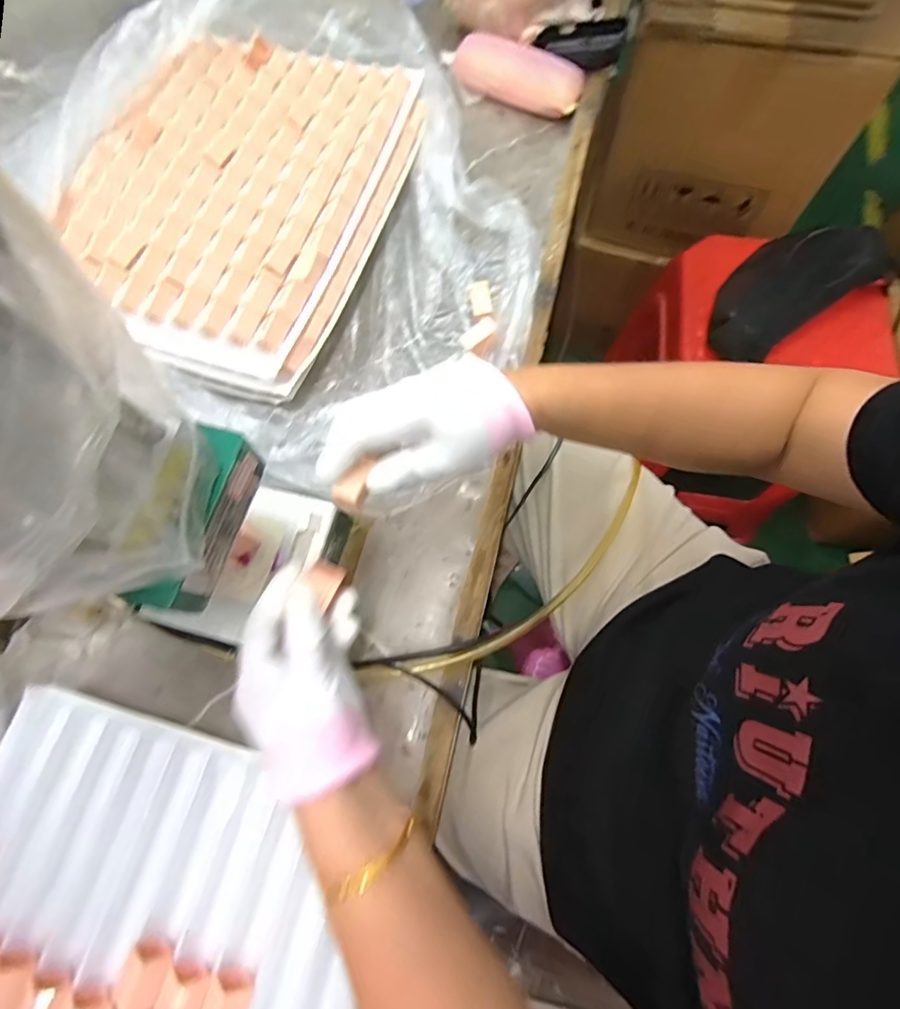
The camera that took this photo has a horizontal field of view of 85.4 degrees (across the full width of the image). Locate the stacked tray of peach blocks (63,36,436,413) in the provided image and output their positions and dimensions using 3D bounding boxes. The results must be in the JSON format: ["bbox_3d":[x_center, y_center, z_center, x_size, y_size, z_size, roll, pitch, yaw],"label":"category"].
[{"bbox_3d":[-0.218,-0.315,0.497,0.296,0.042,0.391,19,74,8],"label":"stacked tray of peach blocks"}]

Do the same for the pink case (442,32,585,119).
[{"bbox_3d":[0.073,-0.498,0.570,0.166,0.046,0.058,28,75,11],"label":"pink case"}]

